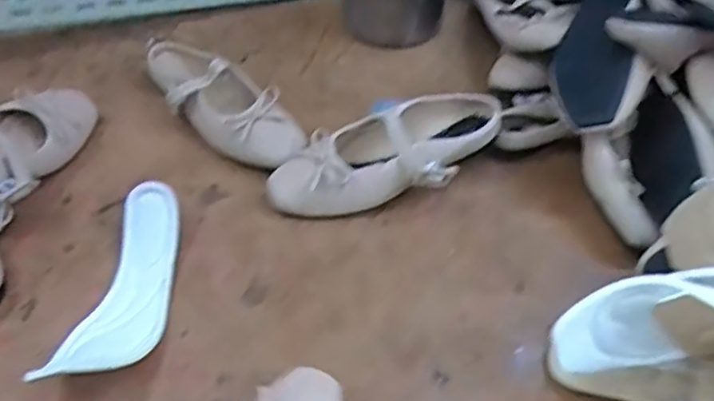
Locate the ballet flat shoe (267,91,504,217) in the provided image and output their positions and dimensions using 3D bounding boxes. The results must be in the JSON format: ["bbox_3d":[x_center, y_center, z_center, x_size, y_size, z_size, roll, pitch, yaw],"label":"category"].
[{"bbox_3d":[0.031,-0.039,0.629,0.236,0.063,0.096,-14,50,-10],"label":"ballet flat shoe"}]

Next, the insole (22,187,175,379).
[{"bbox_3d":[-0.201,0.074,0.547,0.074,0.046,0.197,5,49,6],"label":"insole"}]

